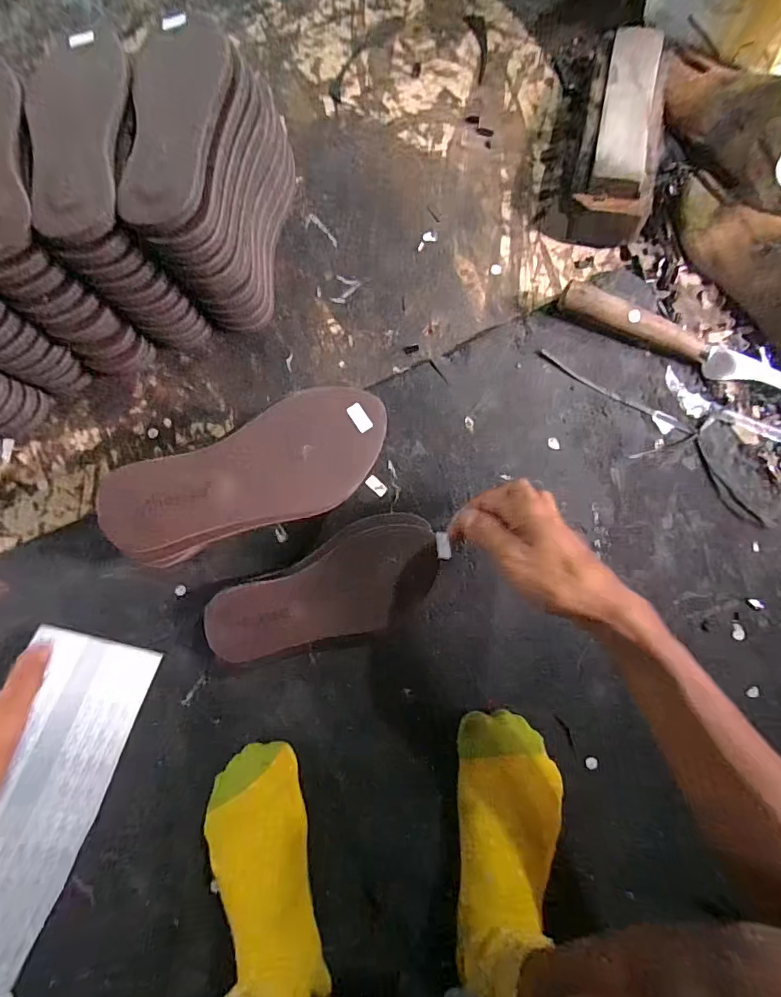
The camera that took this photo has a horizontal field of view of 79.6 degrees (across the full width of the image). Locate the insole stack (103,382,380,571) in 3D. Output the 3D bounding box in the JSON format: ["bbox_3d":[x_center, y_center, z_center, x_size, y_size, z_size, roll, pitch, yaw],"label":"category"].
[{"bbox_3d":[-0.112,-0.018,0.393,0.234,0.013,0.094,-26,108,-8],"label":"insole stack"}]

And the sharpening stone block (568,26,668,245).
[{"bbox_3d":[0.249,-0.398,0.519,0.081,0.070,0.230,9,83,2],"label":"sharpening stone block"}]

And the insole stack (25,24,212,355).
[{"bbox_3d":[-0.271,-0.300,0.478,0.090,0.162,0.254,-11,83,0],"label":"insole stack"}]

